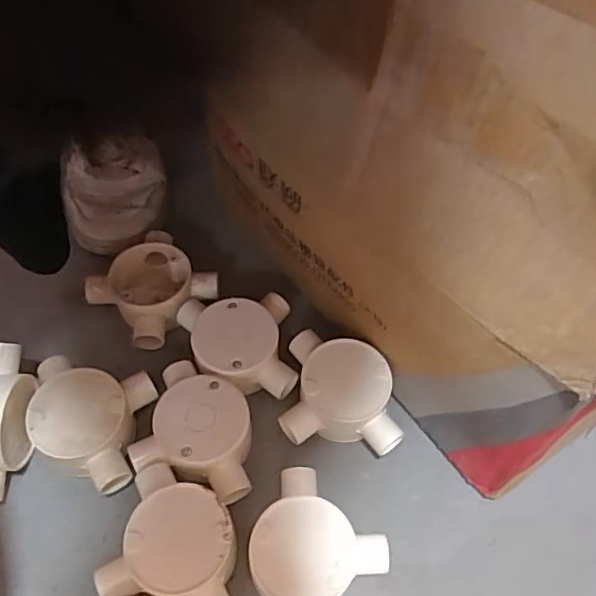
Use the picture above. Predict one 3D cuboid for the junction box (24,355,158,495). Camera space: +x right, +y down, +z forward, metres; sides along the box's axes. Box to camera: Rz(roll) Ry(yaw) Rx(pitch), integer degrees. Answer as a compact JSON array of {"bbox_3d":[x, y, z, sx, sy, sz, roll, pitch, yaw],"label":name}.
[{"bbox_3d":[-0.149,0.091,0.401,0.079,0.047,0.077,9,57,4],"label":"junction box"}]

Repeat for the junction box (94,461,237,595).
[{"bbox_3d":[-0.073,0.157,0.356,0.081,0.046,0.078,15,58,8],"label":"junction box"}]

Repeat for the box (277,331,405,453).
[{"bbox_3d":[0.033,0.072,0.419,0.084,0.049,0.081,7,55,4],"label":"box"}]

